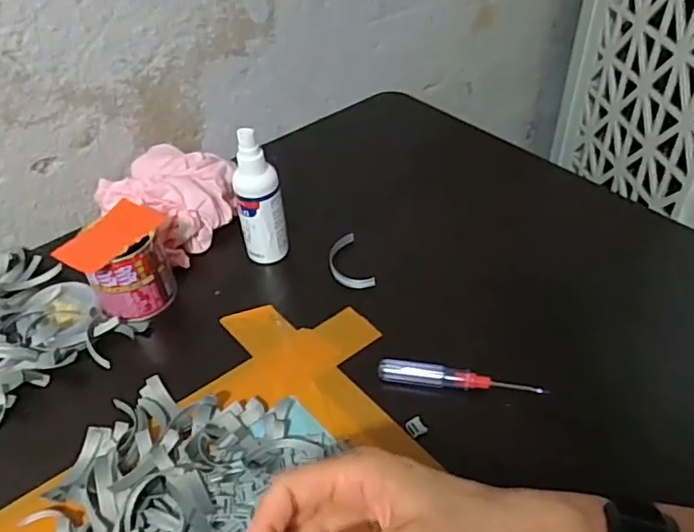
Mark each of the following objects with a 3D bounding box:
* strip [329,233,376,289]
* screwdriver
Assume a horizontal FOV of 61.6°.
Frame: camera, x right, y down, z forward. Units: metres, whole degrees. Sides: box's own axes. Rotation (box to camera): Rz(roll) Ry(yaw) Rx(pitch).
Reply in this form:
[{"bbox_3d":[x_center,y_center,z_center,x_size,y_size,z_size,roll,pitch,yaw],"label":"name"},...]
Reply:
[{"bbox_3d":[0.000,-0.003,0.539,0.033,0.009,0.074,-14,44,-10],"label":"strip"},{"bbox_3d":[0.082,0.083,0.432,0.116,0.017,0.013,7,44,12],"label":"screwdriver"}]

